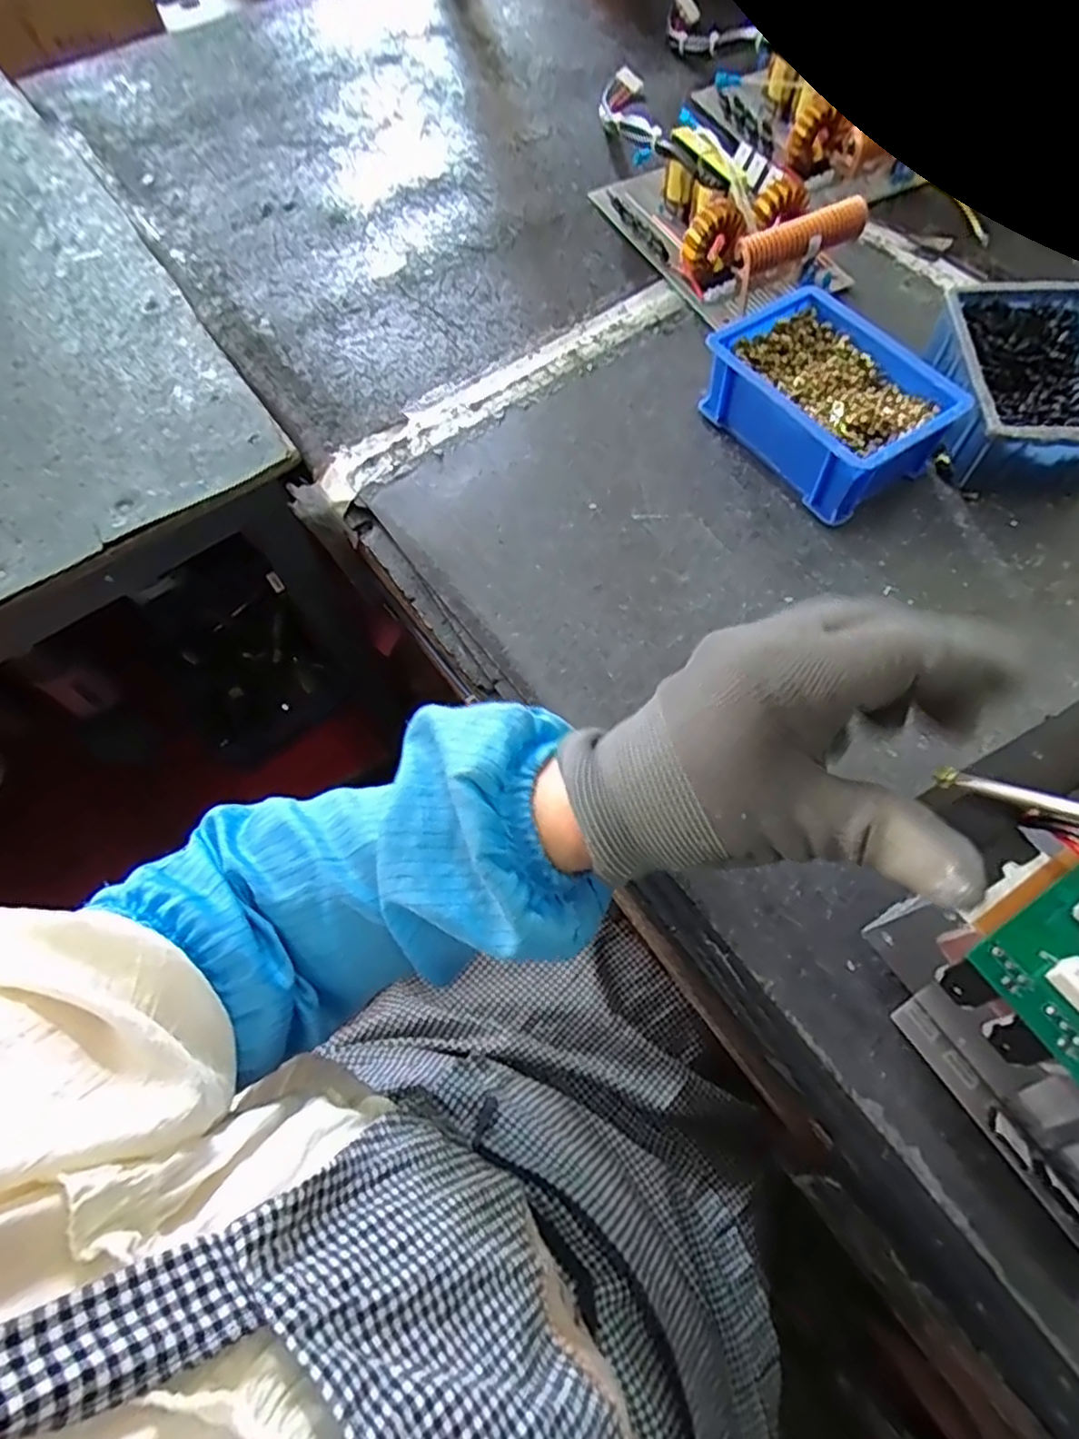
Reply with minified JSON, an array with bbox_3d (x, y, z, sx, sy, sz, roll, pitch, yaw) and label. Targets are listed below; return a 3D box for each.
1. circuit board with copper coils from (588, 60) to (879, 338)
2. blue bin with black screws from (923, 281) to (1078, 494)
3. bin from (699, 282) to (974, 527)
[{"bbox_3d":[0.141,-0.430,0.557,0.136,0.060,0.229,-19,65,-5],"label":"circuit board with copper coils"},{"bbox_3d":[0.322,-0.223,0.453,0.102,0.054,0.152,5,65,6],"label":"blue bin with black screws"},{"bbox_3d":[0.188,-0.210,0.450,0.108,0.053,0.147,-35,68,-12],"label":"bin"}]

